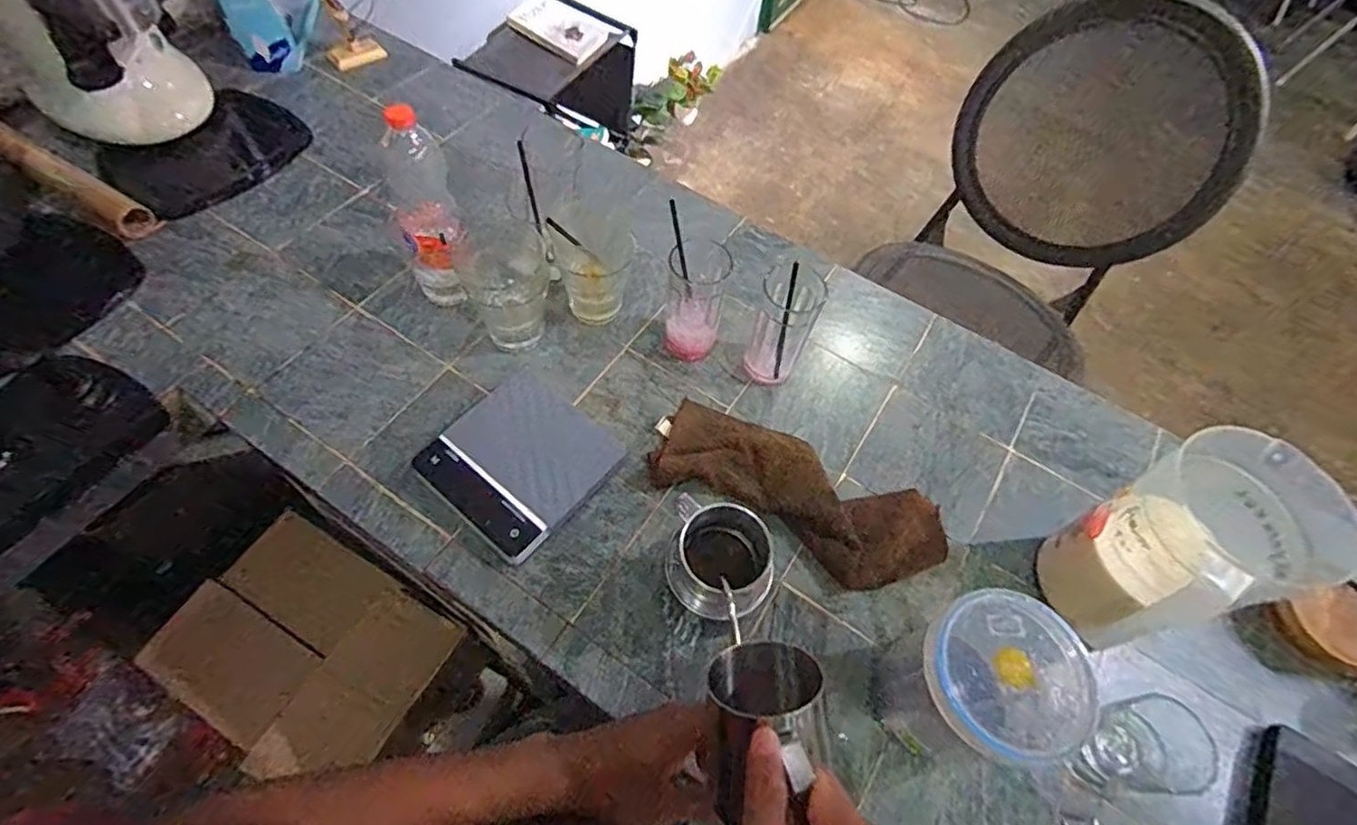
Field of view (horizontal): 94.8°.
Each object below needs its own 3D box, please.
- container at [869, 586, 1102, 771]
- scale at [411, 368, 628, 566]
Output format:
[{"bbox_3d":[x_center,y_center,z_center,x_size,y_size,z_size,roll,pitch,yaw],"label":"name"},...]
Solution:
[{"bbox_3d":[0.233,0.223,0.510,0.106,0.161,0.105,2,59,-4],"label":"container"},{"bbox_3d":[-0.165,0.051,0.651,0.155,0.039,0.156,38,63,17],"label":"scale"}]

